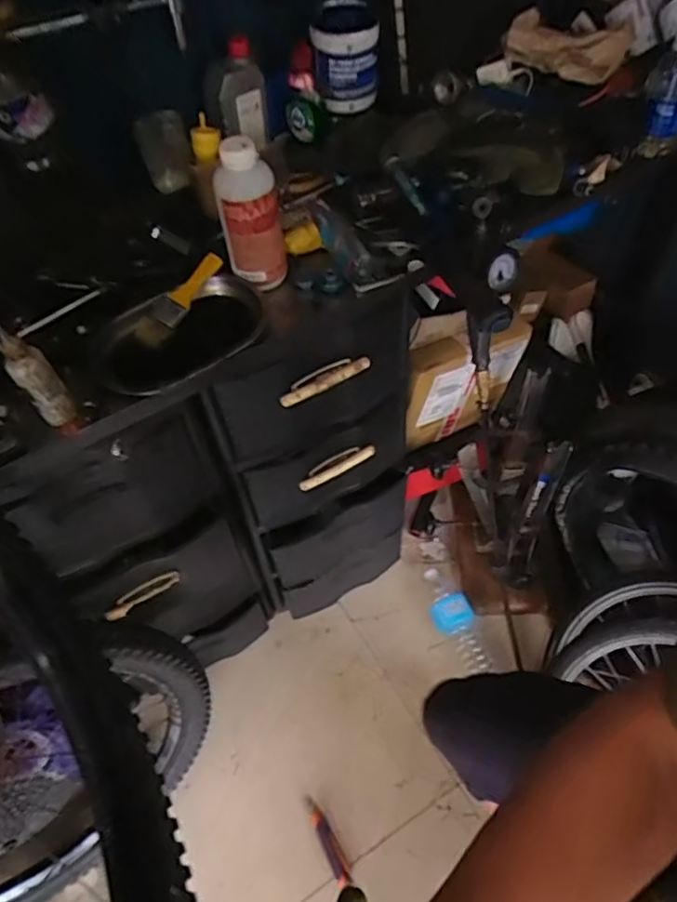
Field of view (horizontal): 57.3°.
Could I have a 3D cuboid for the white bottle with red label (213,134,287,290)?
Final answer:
[{"bbox_3d":[-0.107,-0.285,0.760,0.074,0.176,0.062,-14,56,-7],"label":"white bottle with red label"}]

